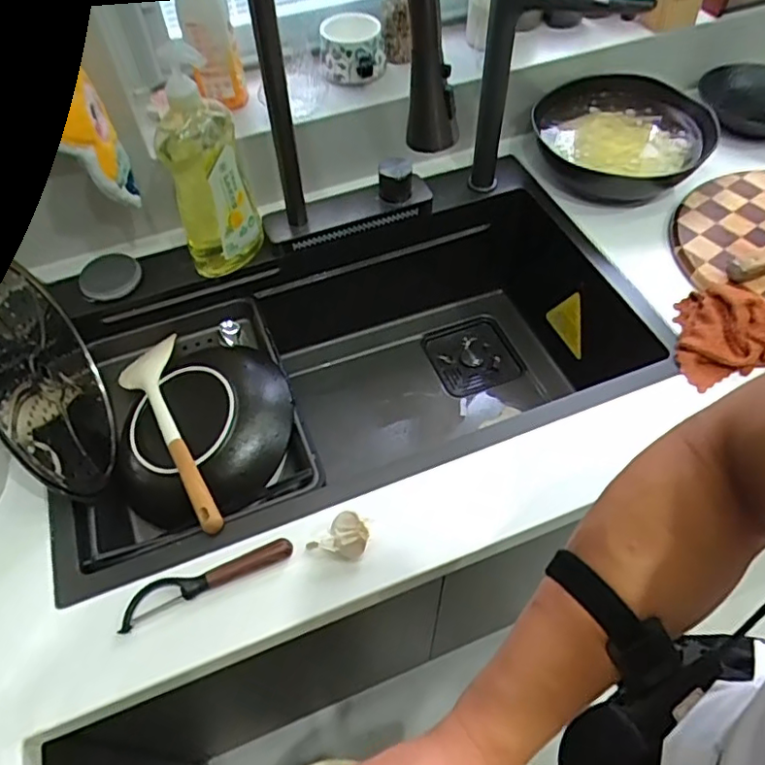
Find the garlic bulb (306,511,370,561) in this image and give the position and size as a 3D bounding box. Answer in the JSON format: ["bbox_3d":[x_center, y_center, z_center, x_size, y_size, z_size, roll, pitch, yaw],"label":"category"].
[{"bbox_3d":[-0.041,0.147,0.578,0.055,0.034,0.038,14,57,11],"label":"garlic bulb"}]

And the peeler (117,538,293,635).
[{"bbox_3d":[-0.166,0.184,0.563,0.164,0.019,0.030,-21,57,-13],"label":"peeler"}]

